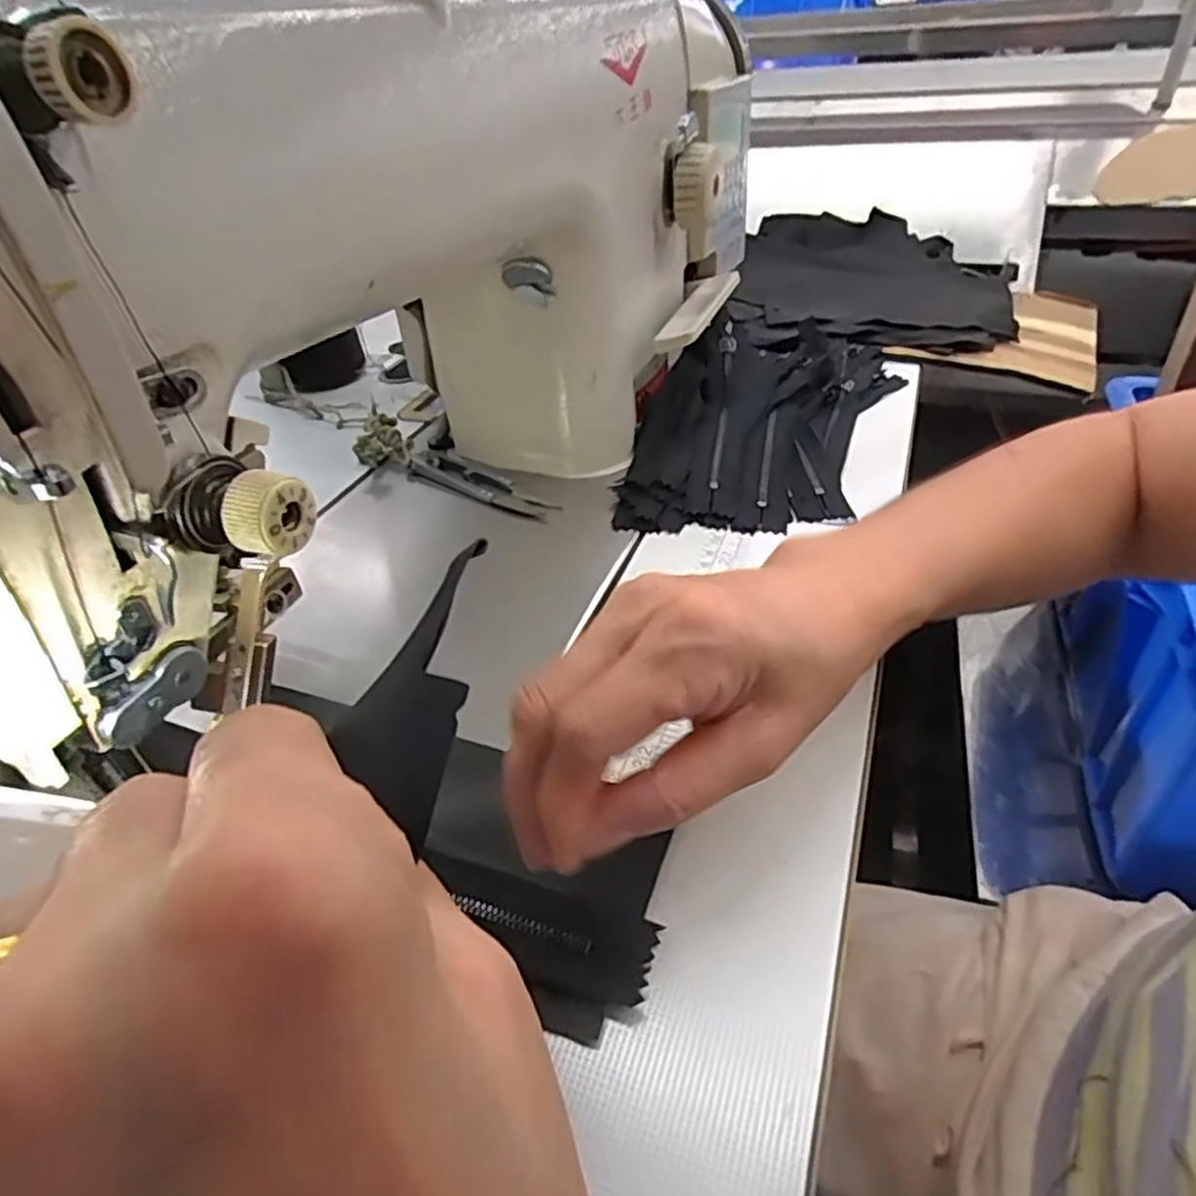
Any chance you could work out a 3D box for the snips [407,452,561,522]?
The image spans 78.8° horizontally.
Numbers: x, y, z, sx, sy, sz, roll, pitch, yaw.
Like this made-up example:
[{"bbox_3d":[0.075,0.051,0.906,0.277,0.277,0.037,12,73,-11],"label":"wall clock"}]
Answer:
[{"bbox_3d":[-0.068,-0.066,0.415,0.100,0.006,0.025,21,46,28],"label":"snips"}]

